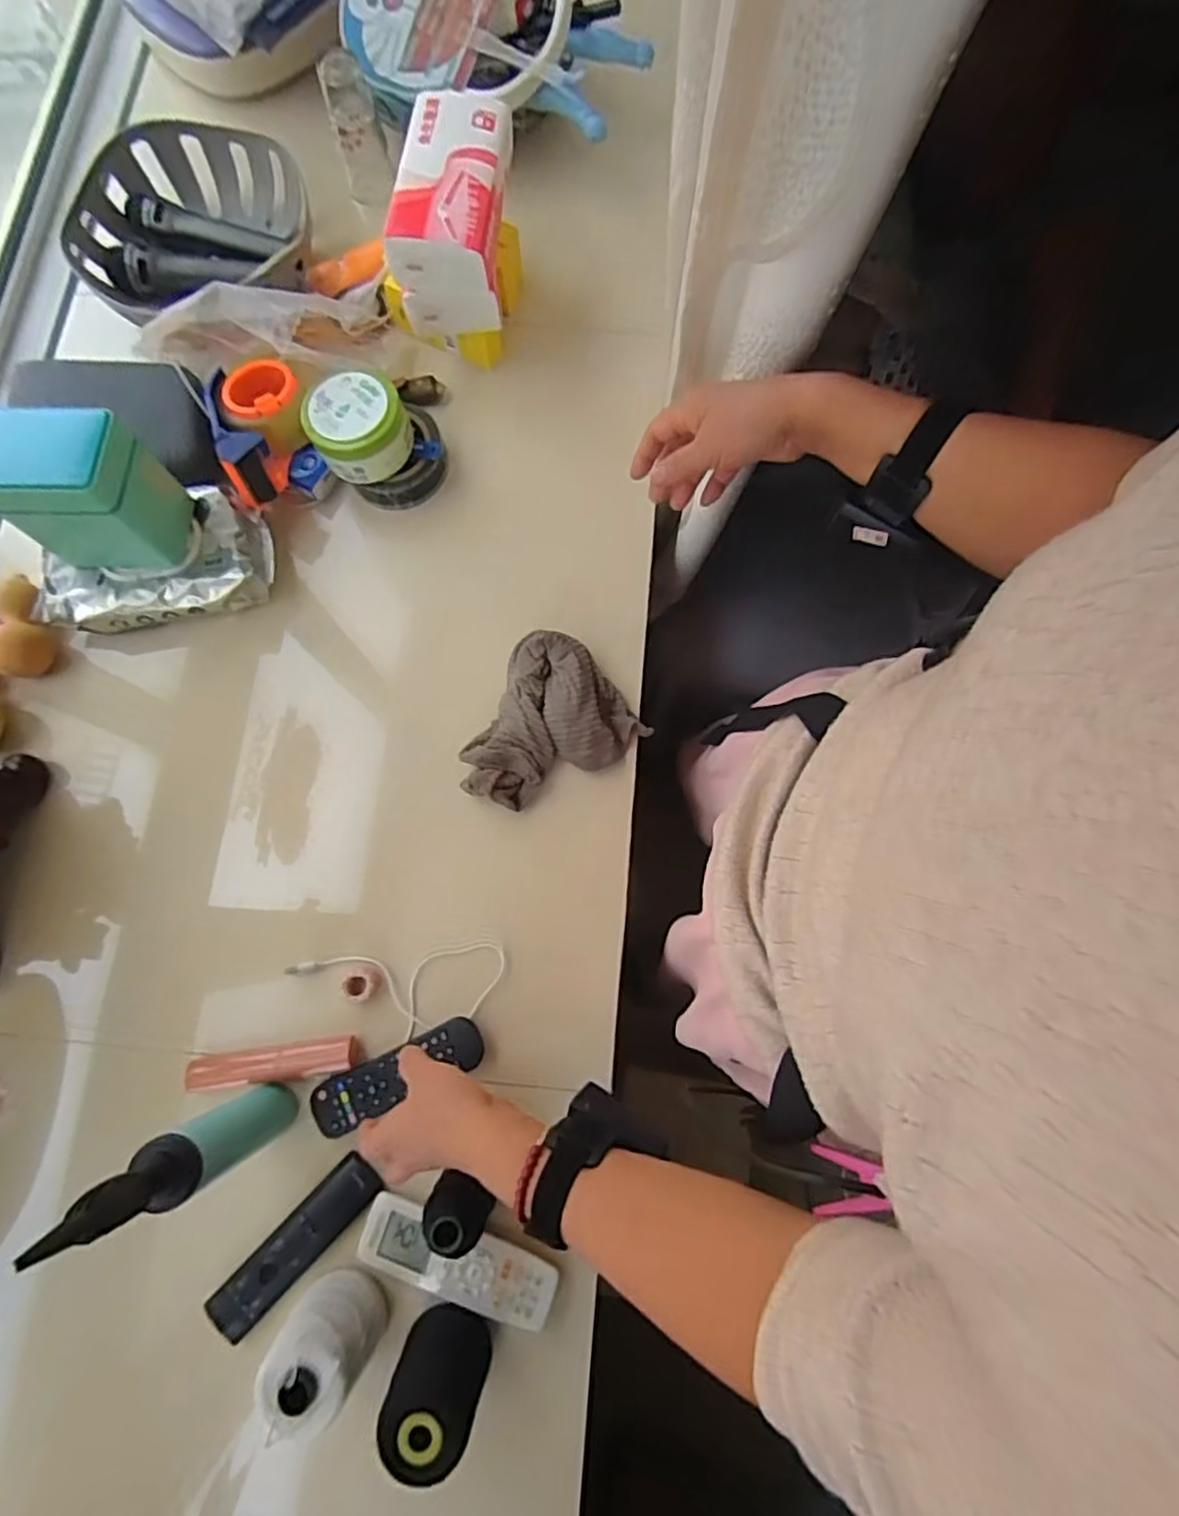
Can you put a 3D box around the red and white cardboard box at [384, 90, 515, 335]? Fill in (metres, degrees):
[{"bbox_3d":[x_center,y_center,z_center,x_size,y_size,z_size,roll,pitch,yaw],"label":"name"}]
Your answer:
[{"bbox_3d":[-0.128,-0.517,0.670,0.093,0.106,0.164,6,76,1],"label":"red and white cardboard box"}]

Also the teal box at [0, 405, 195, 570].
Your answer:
[{"bbox_3d":[-0.442,-0.235,0.616,0.113,0.116,0.087,2,76,0],"label":"teal box"}]

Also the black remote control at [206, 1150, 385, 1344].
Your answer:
[{"bbox_3d":[-0.243,0.400,0.570,0.041,0.018,0.157,44,80,9],"label":"black remote control"}]

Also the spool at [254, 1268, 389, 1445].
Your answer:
[{"bbox_3d":[-0.196,0.433,0.512,0.069,0.097,0.062,22,77,5],"label":"spool"}]

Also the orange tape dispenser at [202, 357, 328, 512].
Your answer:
[{"bbox_3d":[-0.327,-0.332,0.693,0.096,0.073,0.142,-18,77,-5],"label":"orange tape dispenser"}]

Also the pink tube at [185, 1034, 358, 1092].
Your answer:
[{"bbox_3d":[-0.273,0.266,0.603,0.139,0.020,0.028,-8,77,-2],"label":"pink tube"}]

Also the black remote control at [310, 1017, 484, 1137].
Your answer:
[{"bbox_3d":[-0.166,0.270,0.592,0.153,0.017,0.043,-27,78,-1],"label":"black remote control"}]

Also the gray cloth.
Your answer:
[{"bbox_3d":[-0.048,-0.030,0.652,0.168,0.044,0.140,-43,80,-9],"label":"gray cloth"}]

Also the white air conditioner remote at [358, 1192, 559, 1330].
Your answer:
[{"bbox_3d":[-0.106,0.405,0.560,0.160,0.019,0.054,17,77,4],"label":"white air conditioner remote"}]

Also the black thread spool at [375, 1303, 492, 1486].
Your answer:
[{"bbox_3d":[-0.109,0.446,0.496,0.065,0.093,0.064,12,77,3],"label":"black thread spool"}]

